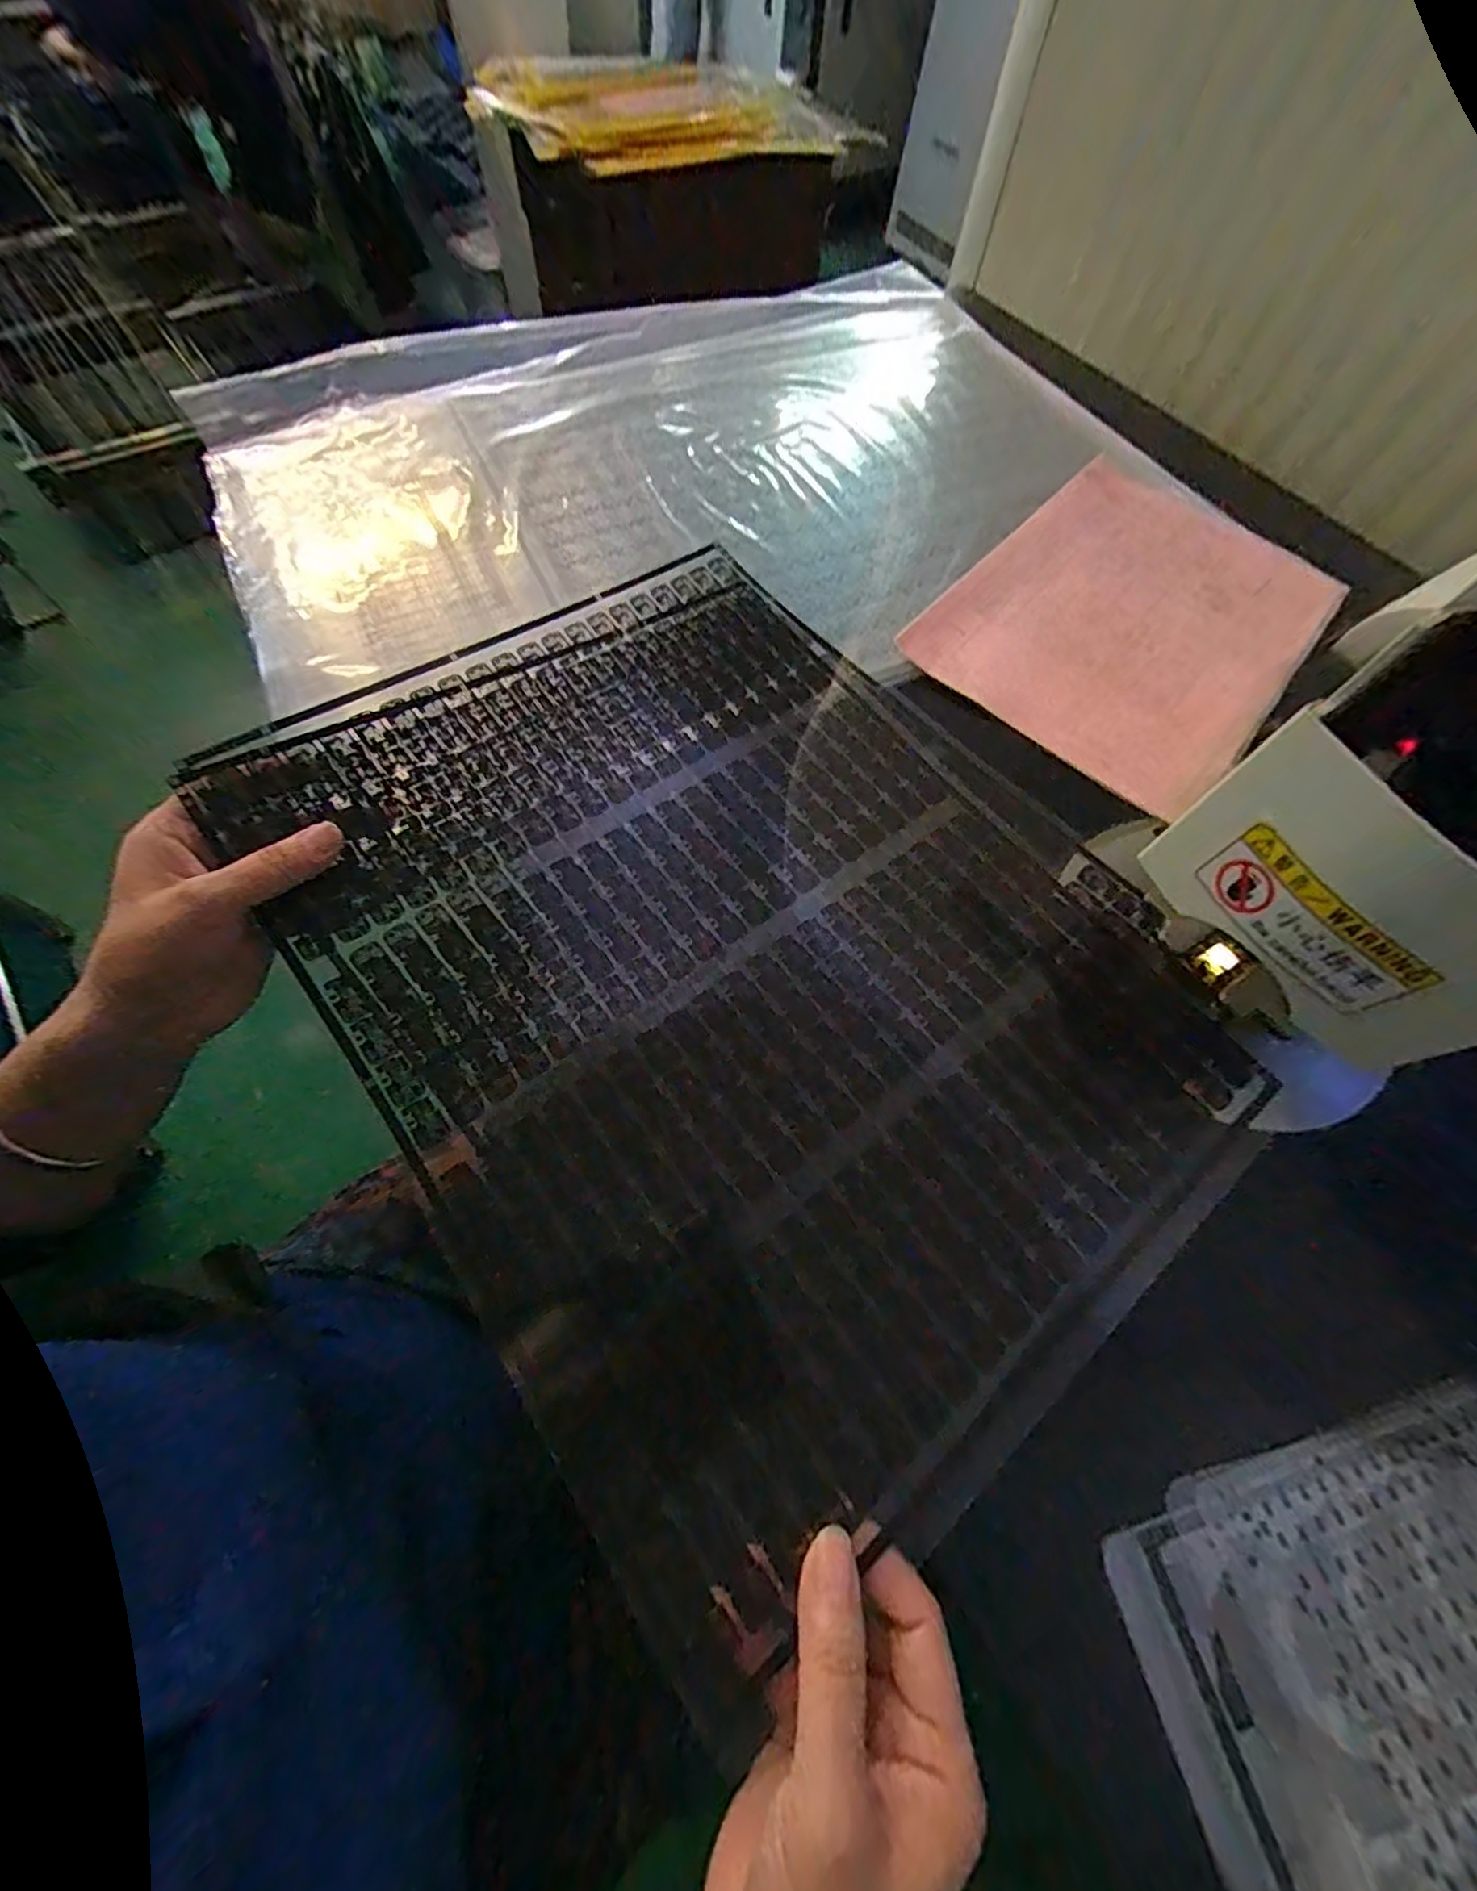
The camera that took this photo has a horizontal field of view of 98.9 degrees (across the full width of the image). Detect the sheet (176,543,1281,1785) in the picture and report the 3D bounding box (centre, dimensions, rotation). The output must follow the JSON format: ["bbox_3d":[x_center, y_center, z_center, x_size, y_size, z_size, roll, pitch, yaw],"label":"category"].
[{"bbox_3d":[0.001,-0.003,0.308,0.361,0.034,0.442,-38,74,-18],"label":"sheet"}]

